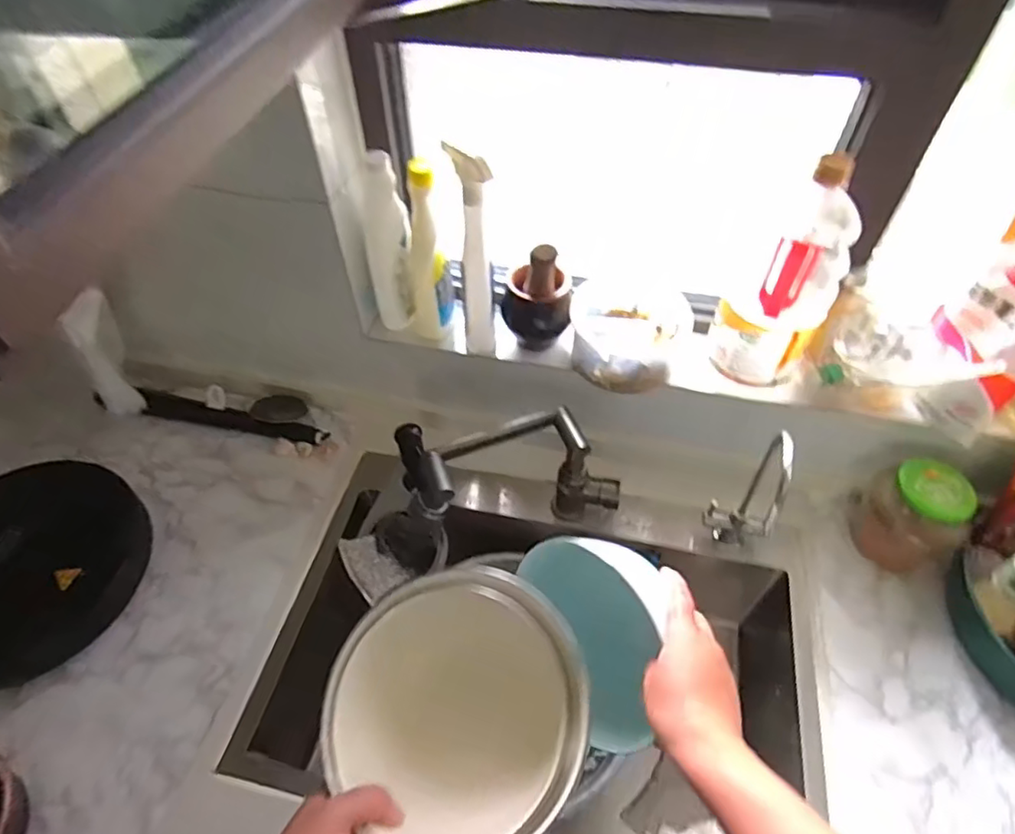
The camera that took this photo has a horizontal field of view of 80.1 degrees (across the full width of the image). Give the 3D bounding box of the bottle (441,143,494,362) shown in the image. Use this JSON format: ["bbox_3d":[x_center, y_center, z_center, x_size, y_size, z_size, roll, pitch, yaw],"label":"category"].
[{"bbox_3d":[-0.042,-0.196,0.754,0.041,0.255,0.068,-6,51,-4],"label":"bottle"}]

